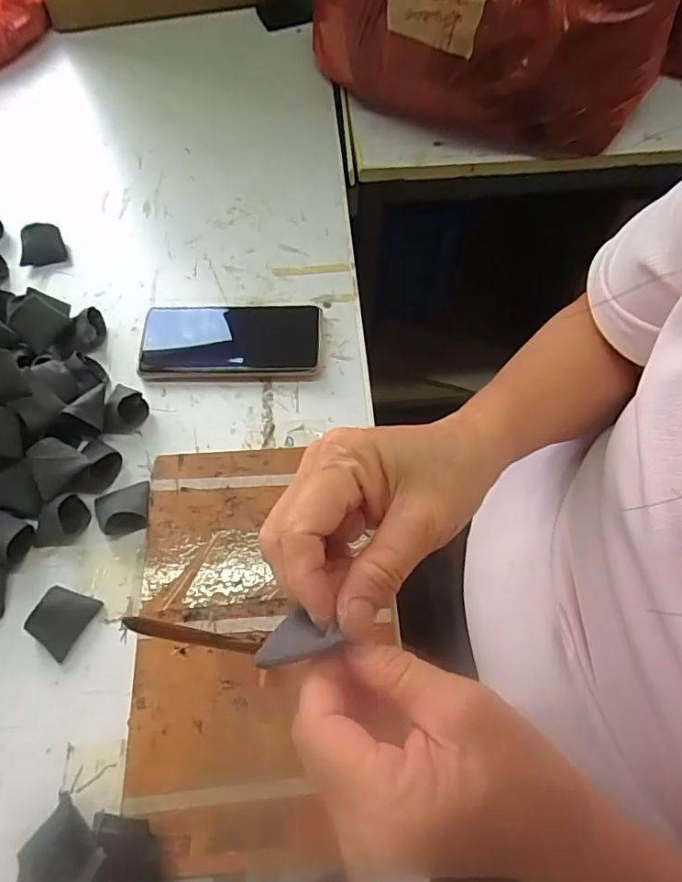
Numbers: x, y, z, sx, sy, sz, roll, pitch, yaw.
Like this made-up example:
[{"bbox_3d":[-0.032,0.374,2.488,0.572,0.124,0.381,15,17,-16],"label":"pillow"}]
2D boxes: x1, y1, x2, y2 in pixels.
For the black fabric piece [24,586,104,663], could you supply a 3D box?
[{"bbox_3d":[-0.198,0.126,0.368,0.033,0.025,0.042,25,67,11],"label":"black fabric piece"}]

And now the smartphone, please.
[{"bbox_3d":[-0.097,-0.091,0.466,0.156,0.016,0.076,1,72,-3],"label":"smartphone"}]

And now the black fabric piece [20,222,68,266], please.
[{"bbox_3d":[-0.295,-0.194,0.512,0.037,0.022,0.036,-15,66,-7],"label":"black fabric piece"}]

